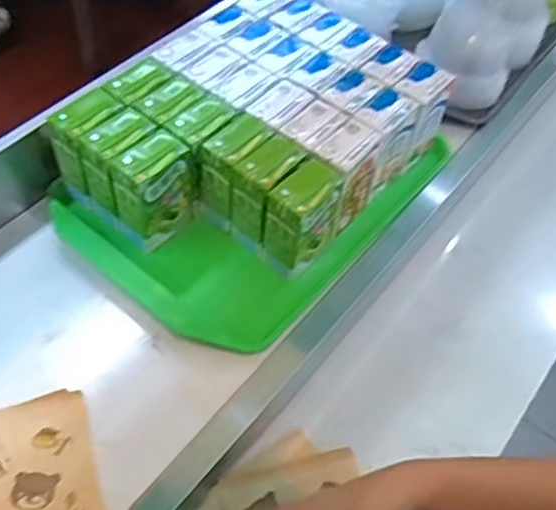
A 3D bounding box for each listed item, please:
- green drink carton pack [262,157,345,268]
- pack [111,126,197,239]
[{"bbox_3d":[0.024,-0.040,0.613,0.045,0.088,0.069,37,59,20],"label":"green drink carton pack"},{"bbox_3d":[-0.117,-0.064,0.630,0.046,0.107,0.072,40,60,21],"label":"pack"}]

